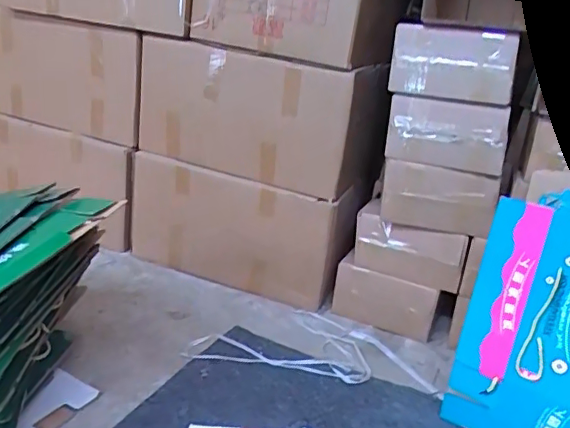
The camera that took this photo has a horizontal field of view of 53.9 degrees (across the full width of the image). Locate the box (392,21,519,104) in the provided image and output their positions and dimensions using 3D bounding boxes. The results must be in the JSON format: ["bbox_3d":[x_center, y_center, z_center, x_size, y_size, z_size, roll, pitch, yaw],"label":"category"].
[{"bbox_3d":[0.372,-0.334,1.248,0.255,0.147,0.124,13,20,16],"label":"box"}]

